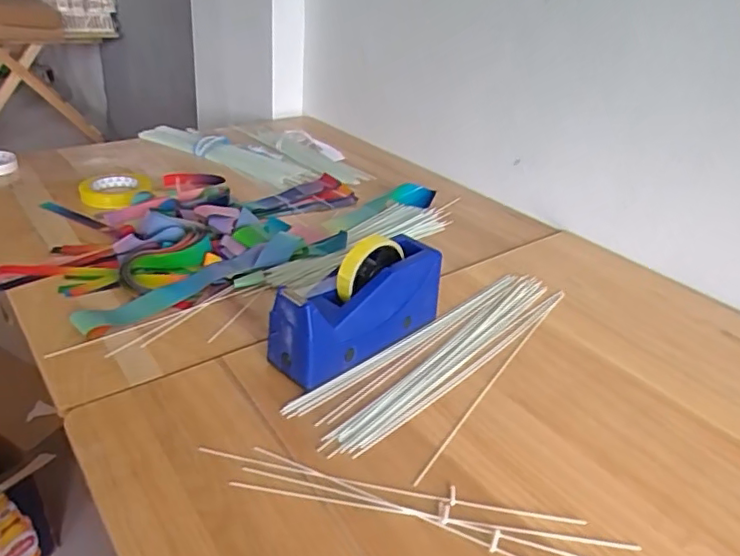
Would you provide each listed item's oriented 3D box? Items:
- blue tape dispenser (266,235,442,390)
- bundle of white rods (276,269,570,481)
[{"bbox_3d":[-0.010,0.024,0.625,0.203,0.118,0.069,-22,40,-37],"label":"blue tape dispenser"},{"bbox_3d":[0.091,0.077,0.651,0.136,0.006,0.401,24,36,29],"label":"bundle of white rods"}]

